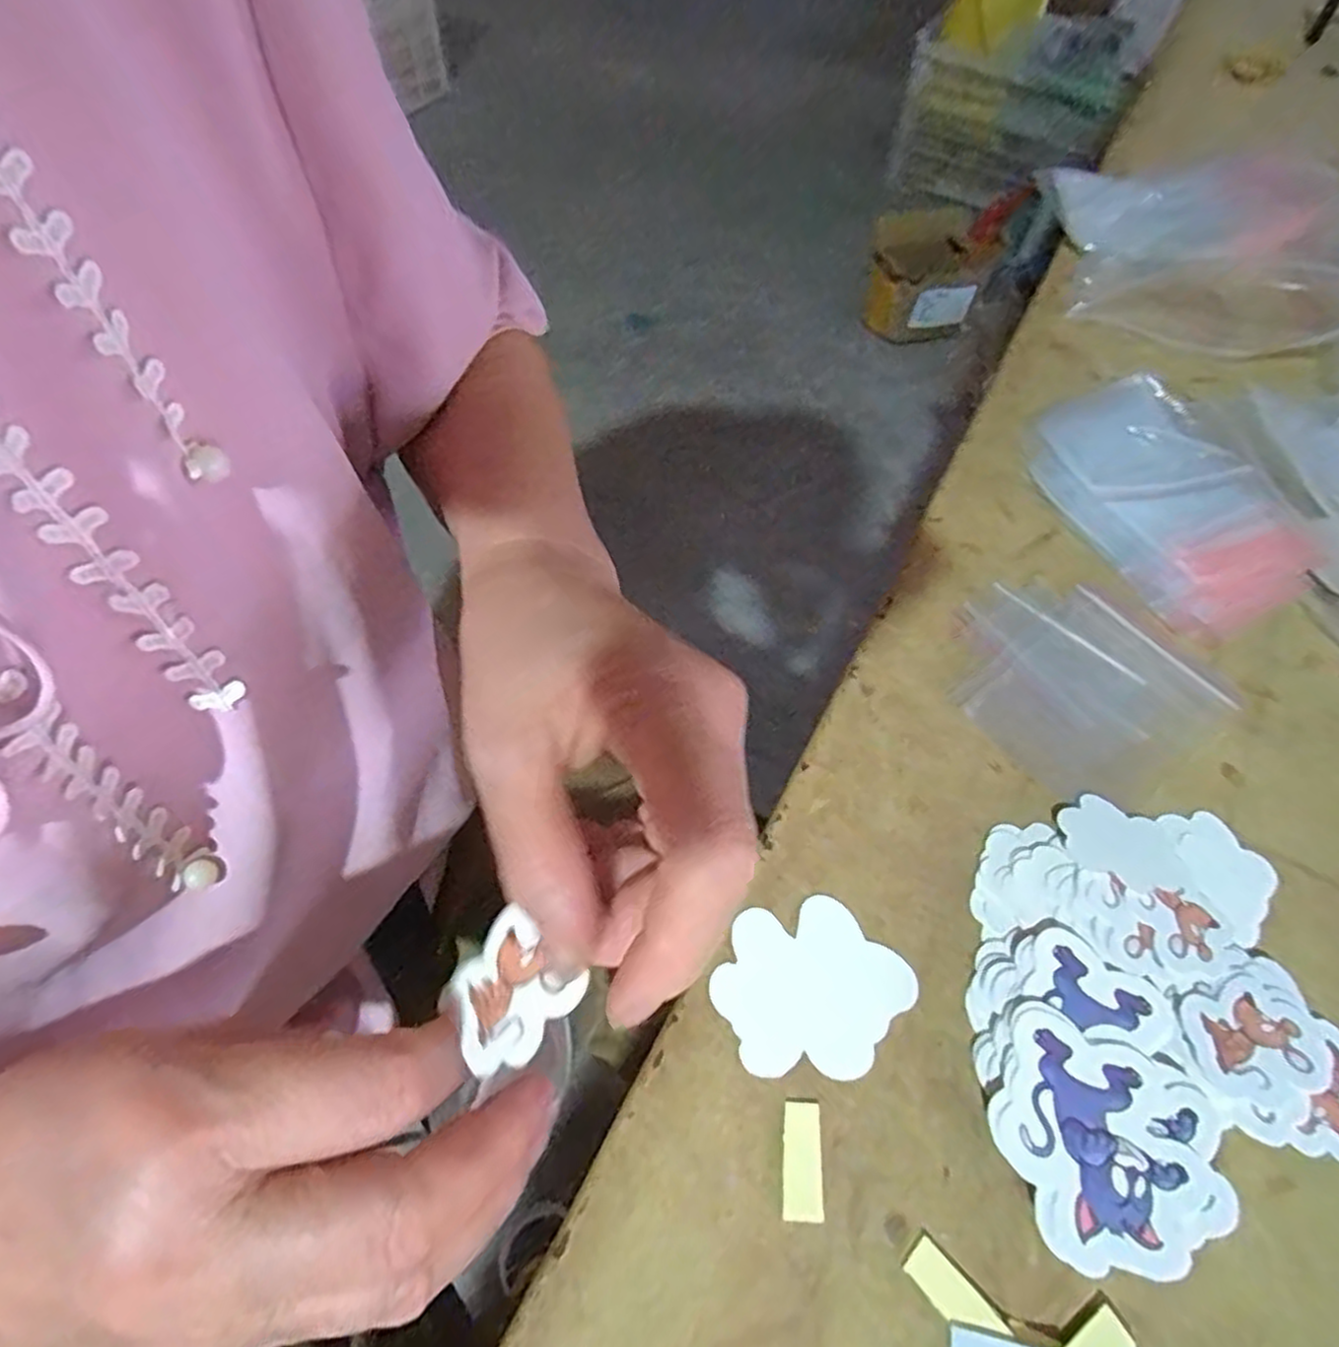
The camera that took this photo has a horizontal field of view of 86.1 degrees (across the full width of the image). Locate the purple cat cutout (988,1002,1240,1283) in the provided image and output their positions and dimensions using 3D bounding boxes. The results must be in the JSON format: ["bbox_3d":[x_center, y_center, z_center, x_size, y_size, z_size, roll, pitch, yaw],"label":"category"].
[{"bbox_3d":[0.121,0.132,0.205,0.051,0.004,0.066,-18,63,-13],"label":"purple cat cutout"}]

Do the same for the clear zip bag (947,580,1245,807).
[{"bbox_3d":[0.164,0.001,0.294,0.095,0.006,0.094,-29,65,-19],"label":"clear zip bag"}]

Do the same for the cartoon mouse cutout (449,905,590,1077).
[{"bbox_3d":[-0.042,0.083,0.186,0.033,0.004,0.035,35,87,37],"label":"cartoon mouse cutout"}]

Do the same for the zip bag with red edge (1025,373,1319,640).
[{"bbox_3d":[0.238,-0.087,0.345,0.099,0.012,0.141,-21,63,-16],"label":"zip bag with red edge"}]

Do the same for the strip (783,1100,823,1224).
[{"bbox_3d":[0.038,0.139,0.205,0.011,0.004,0.029,6,59,-1],"label":"strip"}]

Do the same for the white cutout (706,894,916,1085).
[{"bbox_3d":[0.046,0.100,0.229,0.062,0.004,0.051,-7,60,-9],"label":"white cutout"}]

